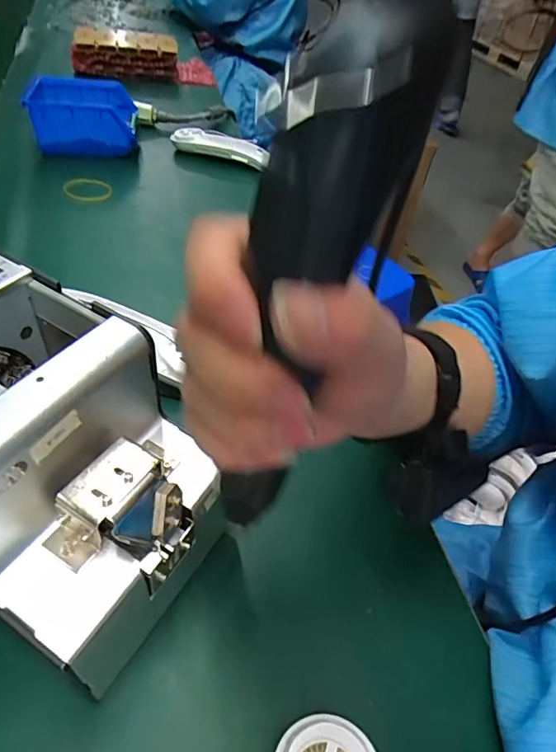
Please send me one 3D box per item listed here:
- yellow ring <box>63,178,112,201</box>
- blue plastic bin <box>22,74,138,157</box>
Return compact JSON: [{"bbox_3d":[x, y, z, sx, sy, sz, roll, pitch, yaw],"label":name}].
[{"bbox_3d":[-0.247,-0.244,0.627,0.067,0.006,0.053,17,45,8],"label":"yellow ring"},{"bbox_3d":[-0.276,-0.363,0.683,0.141,0.079,0.102,-5,46,-14],"label":"blue plastic bin"}]

